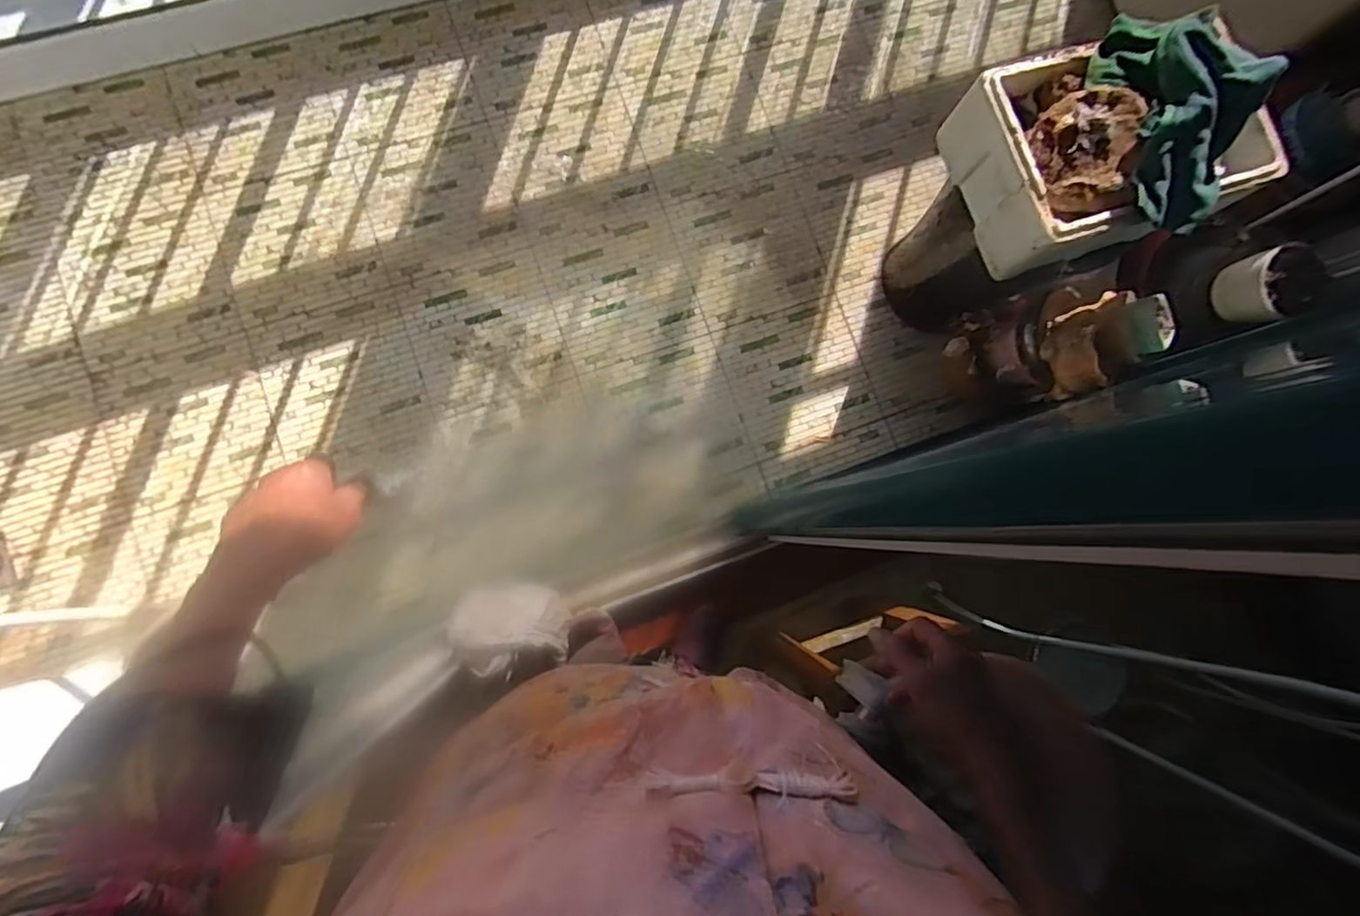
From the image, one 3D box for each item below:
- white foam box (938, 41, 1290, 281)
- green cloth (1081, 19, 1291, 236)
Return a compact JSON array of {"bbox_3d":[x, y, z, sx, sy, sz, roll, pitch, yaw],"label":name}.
[{"bbox_3d":[0.626,-0.464,0.910,0.400,0.151,0.269,-19,84,-7],"label":"white foam box"},{"bbox_3d":[0.661,-0.463,0.828,0.201,0.088,0.306,6,84,-4],"label":"green cloth"}]

